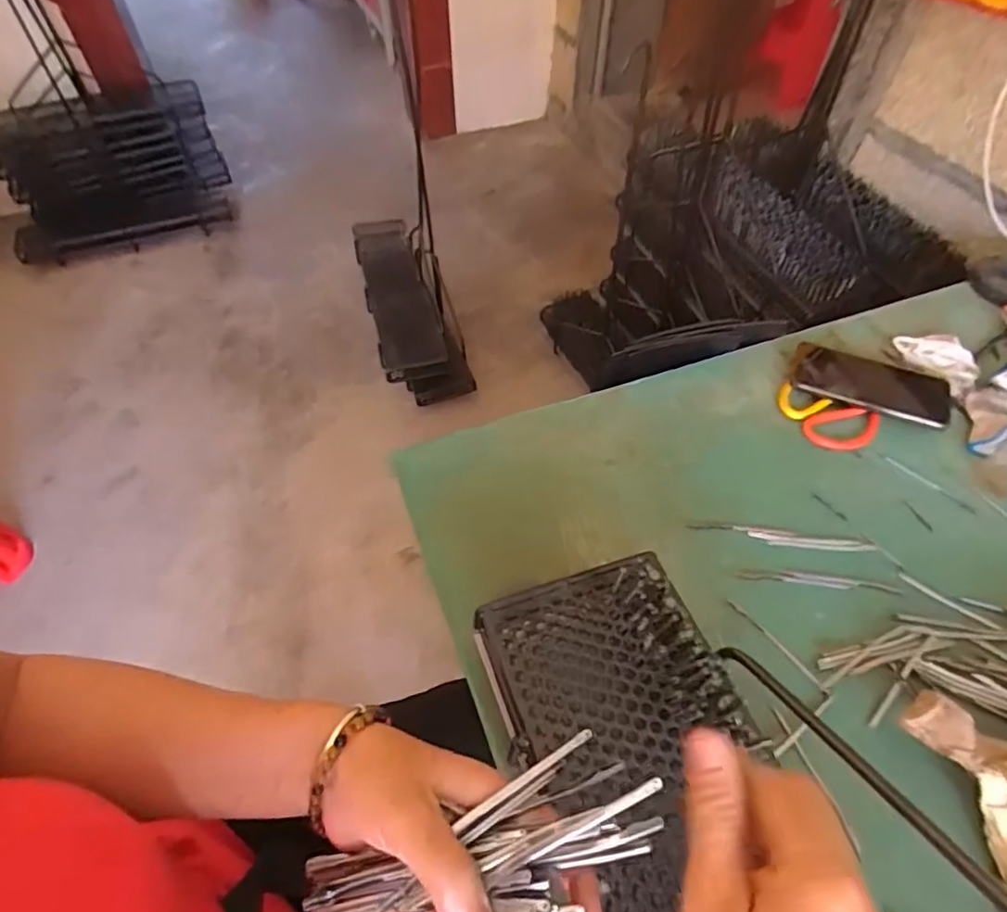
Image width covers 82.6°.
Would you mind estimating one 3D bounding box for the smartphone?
[{"bbox_3d":[0.413,-0.080,0.644,0.162,0.008,0.069,18,67,11],"label":"smartphone"}]

